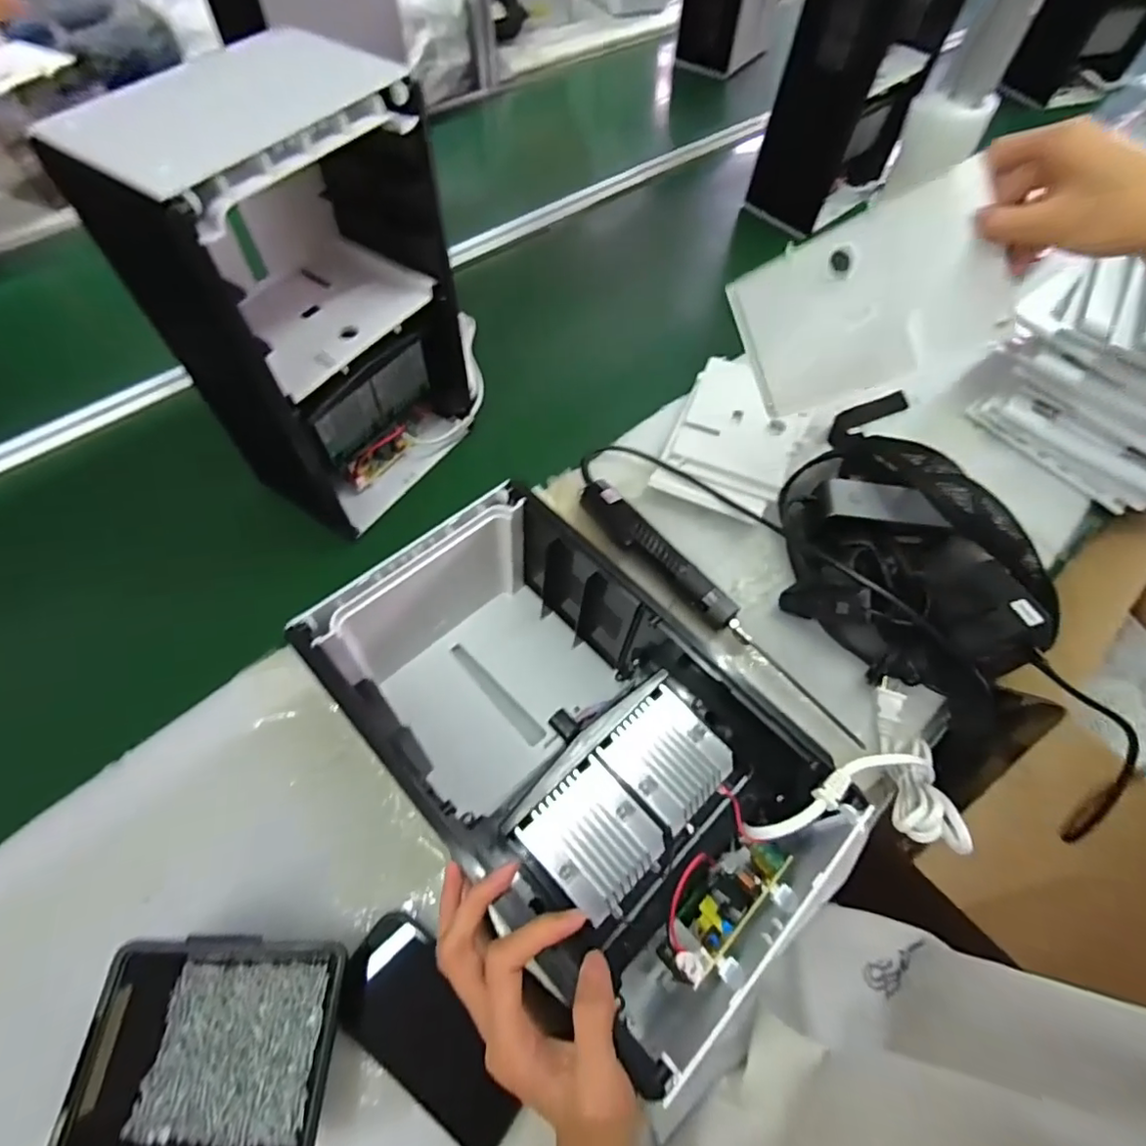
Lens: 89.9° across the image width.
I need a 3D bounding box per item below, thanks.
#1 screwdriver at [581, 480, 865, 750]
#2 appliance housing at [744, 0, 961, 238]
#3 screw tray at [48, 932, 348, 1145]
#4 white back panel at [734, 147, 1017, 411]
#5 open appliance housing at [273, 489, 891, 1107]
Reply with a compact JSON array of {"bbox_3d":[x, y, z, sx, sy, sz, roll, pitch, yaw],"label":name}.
[{"bbox_3d":[0.130,0.027,0.548,0.035,0.035,0.339,-37,67,-21],"label":"screwdriver"},{"bbox_3d":[0.445,-0.761,0.870,0.145,0.323,0.234,39,66,19],"label":"appliance housing"},{"bbox_3d":[-0.219,0.299,0.353,0.136,0.053,0.128,1,59,-1],"label":"screw tray"},{"bbox_3d":[0.235,-0.208,0.468,0.186,0.141,0.021,-11,25,38],"label":"white back panel"},{"bbox_3d":[-0.005,0.121,0.429,0.209,0.142,0.349,-39,68,-21],"label":"open appliance housing"}]

